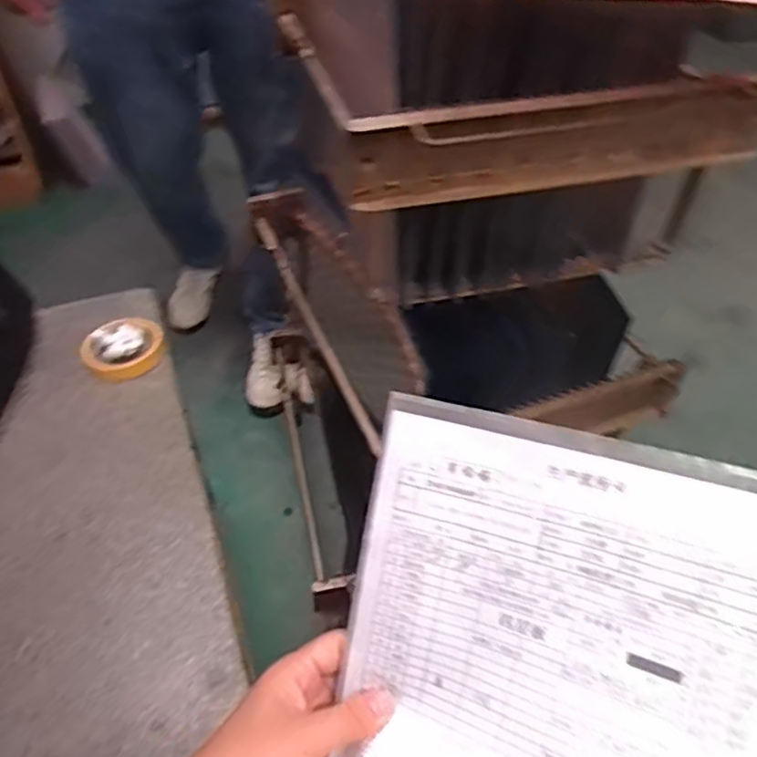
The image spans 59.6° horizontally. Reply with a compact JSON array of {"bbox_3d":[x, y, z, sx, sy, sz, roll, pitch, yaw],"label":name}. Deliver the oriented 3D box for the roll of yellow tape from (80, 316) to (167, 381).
[{"bbox_3d":[-0.302,-0.035,0.784,0.075,0.028,0.088,35,52,24],"label":"roll of yellow tape"}]

